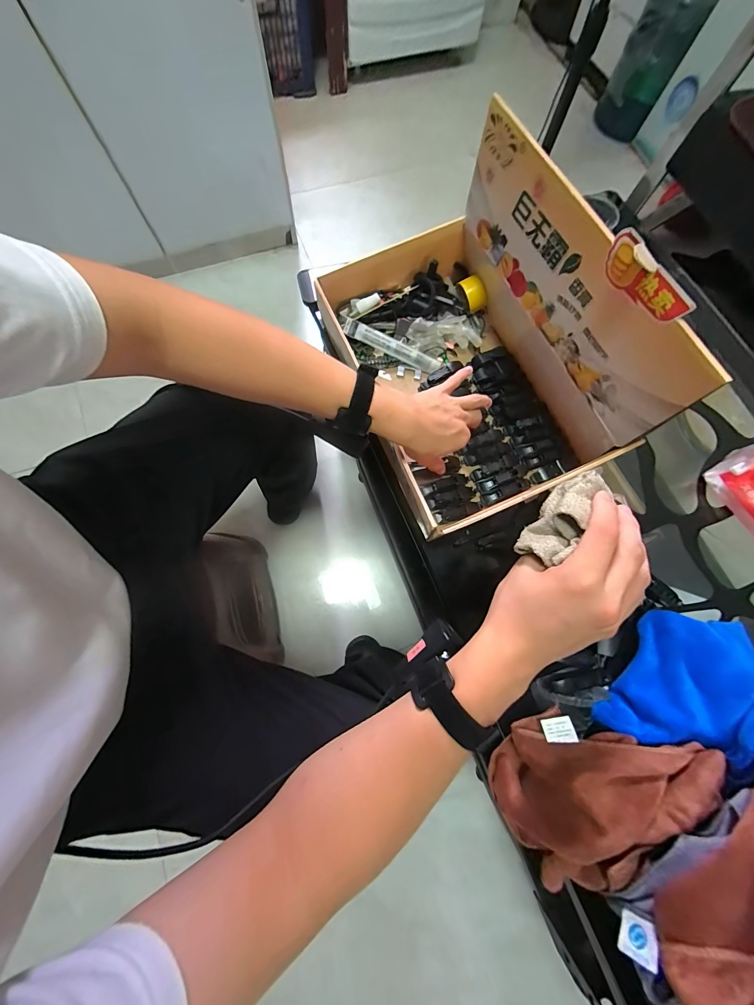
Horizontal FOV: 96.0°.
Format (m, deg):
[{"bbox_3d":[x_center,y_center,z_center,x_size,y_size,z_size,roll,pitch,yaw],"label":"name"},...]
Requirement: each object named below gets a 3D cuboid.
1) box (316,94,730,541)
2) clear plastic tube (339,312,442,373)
[{"bbox_3d":[0.139,-0.215,0.441,0.315,0.250,0.432,-16,75,-7],"label":"box"},{"bbox_3d":[0.022,-0.253,0.542,0.170,0.031,0.027,21,74,4],"label":"clear plastic tube"}]

